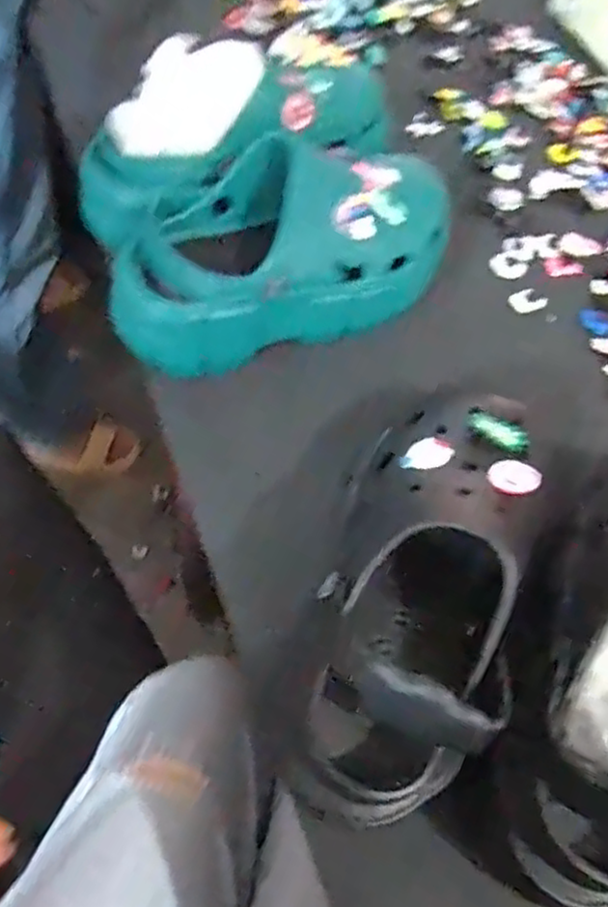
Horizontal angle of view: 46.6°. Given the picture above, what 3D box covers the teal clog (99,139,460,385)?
[{"bbox_3d":[-0.012,-0.145,0.516,0.255,0.114,0.107,-19,63,-14],"label":"teal clog"}]

